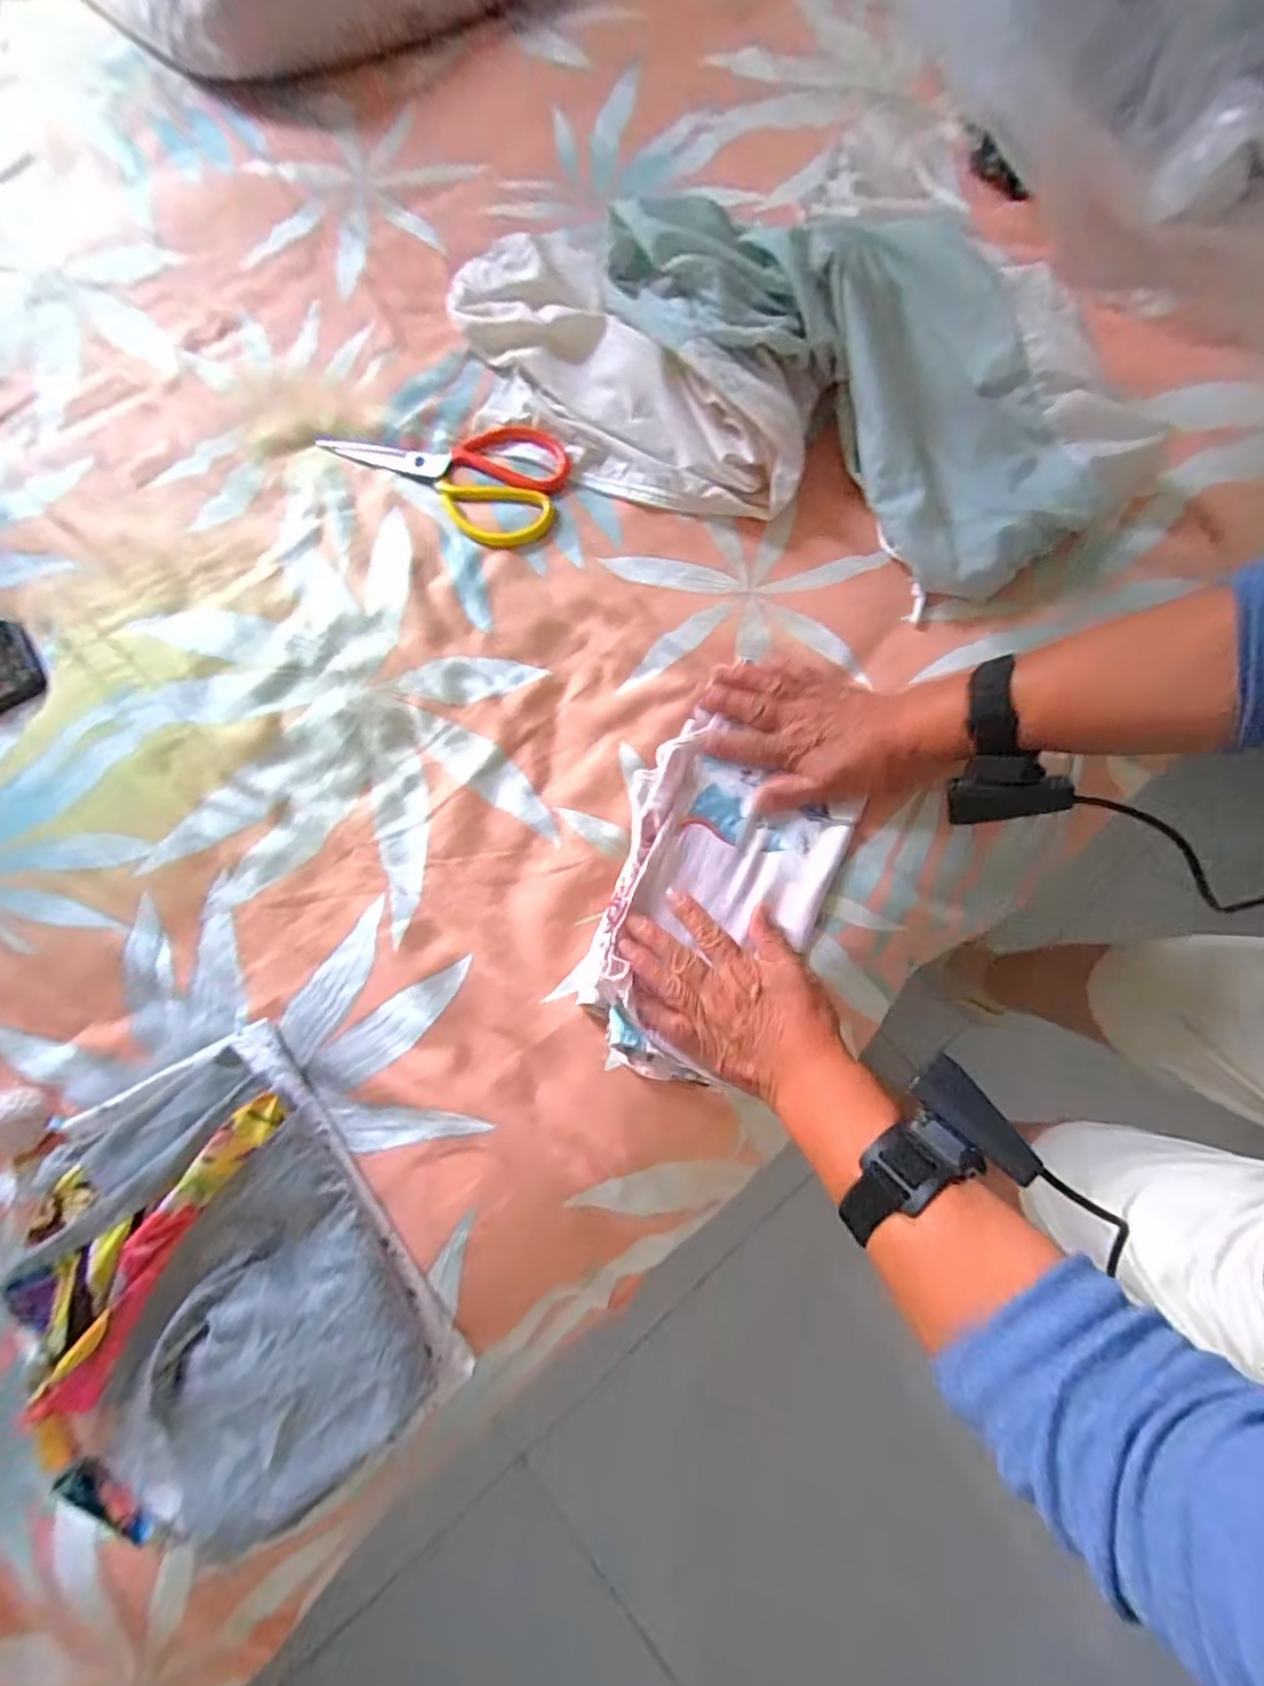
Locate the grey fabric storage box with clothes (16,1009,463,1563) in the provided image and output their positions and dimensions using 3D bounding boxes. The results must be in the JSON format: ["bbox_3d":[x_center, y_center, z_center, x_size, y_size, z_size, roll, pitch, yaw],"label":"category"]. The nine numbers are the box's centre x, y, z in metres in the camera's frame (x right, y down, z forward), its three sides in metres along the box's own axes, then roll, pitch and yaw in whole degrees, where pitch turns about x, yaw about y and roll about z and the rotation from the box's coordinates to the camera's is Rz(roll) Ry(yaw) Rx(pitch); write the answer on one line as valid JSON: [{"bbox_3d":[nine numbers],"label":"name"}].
[{"bbox_3d":[-0.245,0.261,0.382,0.167,0.068,0.250,-33,78,-7],"label":"grey fabric storage box with clothes"}]

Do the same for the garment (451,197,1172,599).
[{"bbox_3d":[0.123,-0.398,0.518,0.573,0.104,0.280,21,78,6],"label":"garment"}]

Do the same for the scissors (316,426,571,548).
[{"bbox_3d":[-0.168,-0.320,0.550,0.223,0.011,0.111,13,77,4],"label":"scissors"}]

